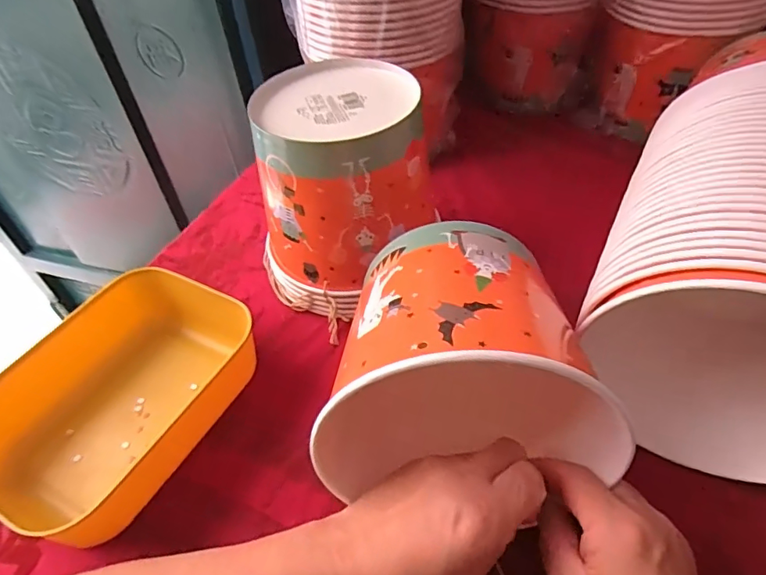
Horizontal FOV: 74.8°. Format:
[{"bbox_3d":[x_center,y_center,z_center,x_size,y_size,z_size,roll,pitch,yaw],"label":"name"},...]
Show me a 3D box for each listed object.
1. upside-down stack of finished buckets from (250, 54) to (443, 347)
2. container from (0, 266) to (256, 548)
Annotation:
[{"bbox_3d":[-0.034,-0.078,0.427,0.147,0.163,0.135,-33,52,-23],"label":"upside-down stack of finished buckets"},{"bbox_3d":[-0.191,0.083,0.363,0.137,0.057,0.170,20,51,23],"label":"container"}]

